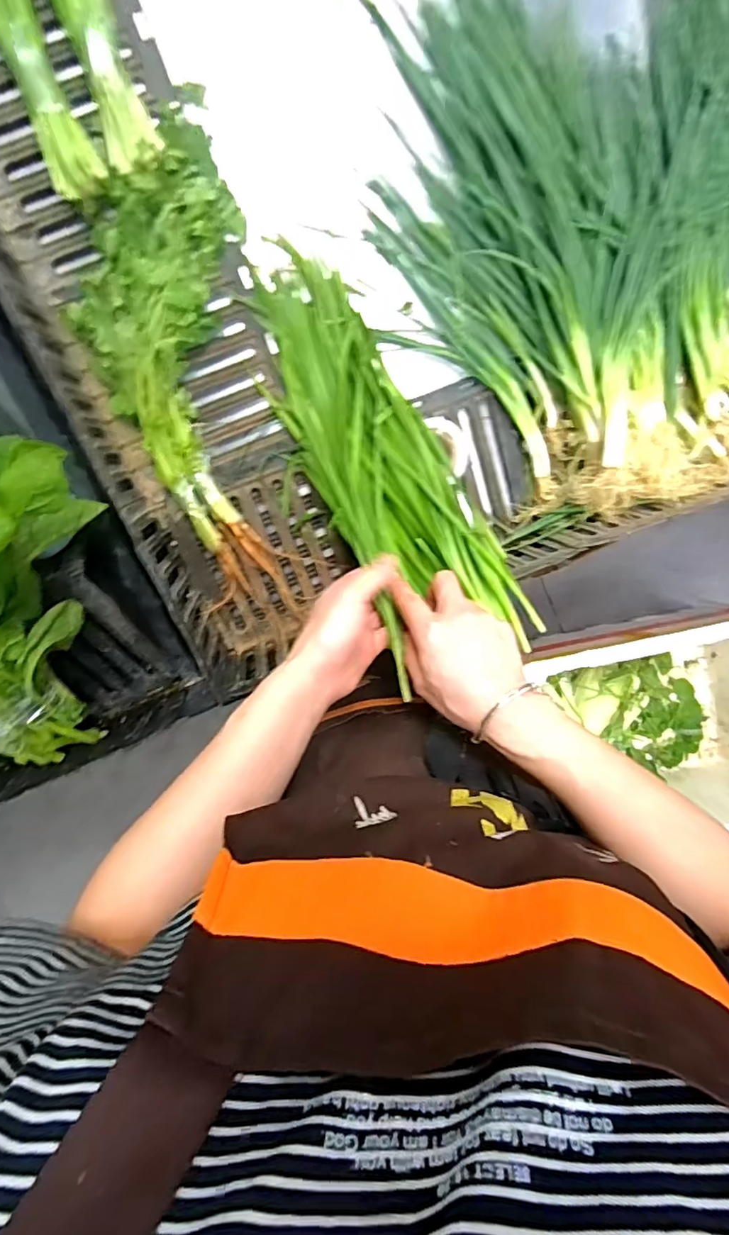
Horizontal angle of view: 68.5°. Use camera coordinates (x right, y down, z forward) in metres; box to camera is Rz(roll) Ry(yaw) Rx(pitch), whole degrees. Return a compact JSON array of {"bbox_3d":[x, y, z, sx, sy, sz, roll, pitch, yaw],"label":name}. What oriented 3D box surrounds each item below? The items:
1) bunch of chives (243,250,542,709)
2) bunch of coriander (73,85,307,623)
[{"bbox_3d":[0.002,-0.137,0.483,0.132,0.043,0.391,-30,86,0],"label":"bunch of chives"},{"bbox_3d":[-0.164,-0.208,0.484,0.146,0.052,0.429,-8,109,-2],"label":"bunch of coriander"}]

